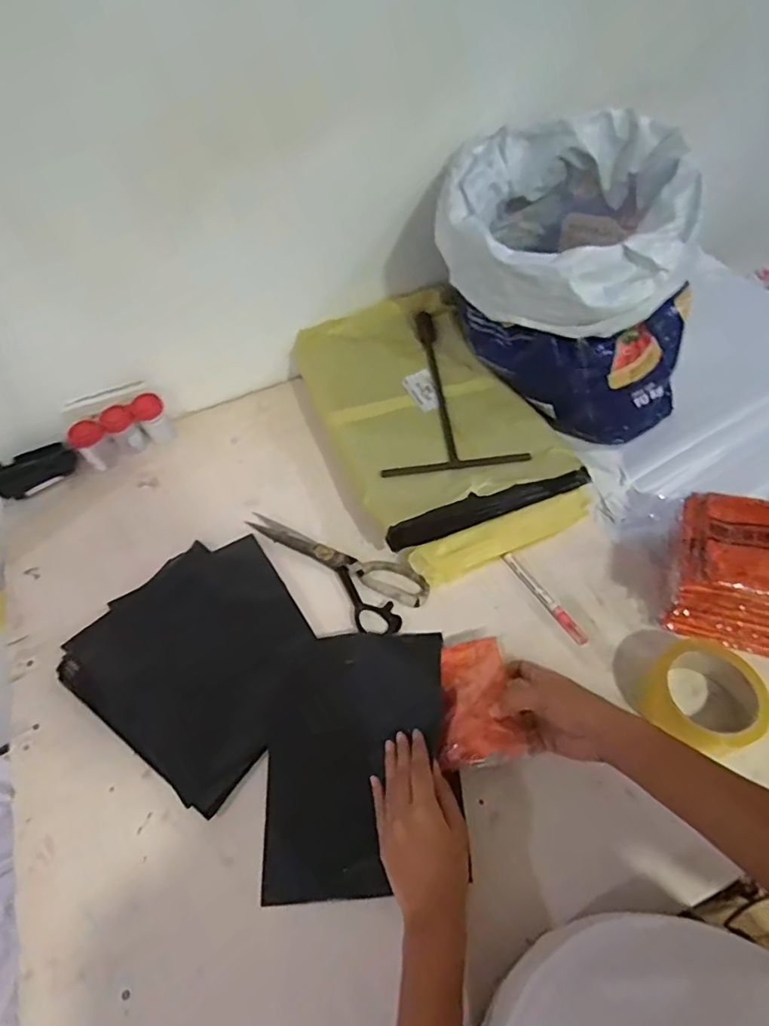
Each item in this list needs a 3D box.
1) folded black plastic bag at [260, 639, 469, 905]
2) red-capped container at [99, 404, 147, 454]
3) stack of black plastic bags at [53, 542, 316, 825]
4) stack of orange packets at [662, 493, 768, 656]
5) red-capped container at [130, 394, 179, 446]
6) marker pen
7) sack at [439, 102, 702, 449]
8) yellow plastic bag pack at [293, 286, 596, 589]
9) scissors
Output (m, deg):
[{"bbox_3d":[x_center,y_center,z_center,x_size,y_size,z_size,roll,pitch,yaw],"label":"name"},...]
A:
[{"bbox_3d":[-0.025,0.227,0.547,0.185,0.040,0.235,-6,55,1],"label":"folded black plastic bag"},{"bbox_3d":[-0.376,-0.119,0.811,0.044,0.065,0.037,-31,58,-16],"label":"red-capped container"},{"bbox_3d":[-0.201,0.150,0.634,0.256,0.014,0.239,31,63,24],"label":"stack of black plastic bags"},{"bbox_3d":[0.376,0.061,0.584,0.140,0.092,0.129,14,57,14],"label":"stack of orange packets"},{"bbox_3d":[-0.335,-0.135,0.816,0.042,0.066,0.039,-22,56,-10],"label":"red-capped container"},{"bbox_3d":[0.181,0.095,0.641,0.013,0.010,0.129,-30,58,-15],"label":"marker pen"},{"bbox_3d":[0.238,-0.320,0.732,0.310,0.259,0.323,15,57,15],"label":"sack"},{"bbox_3d":[0.052,-0.129,0.764,0.263,0.066,0.436,-24,56,-11],"label":"yellow plastic bag pack"},{"bbox_3d":[-0.062,0.057,0.688,0.239,0.016,0.088,33,64,25],"label":"scissors"}]

